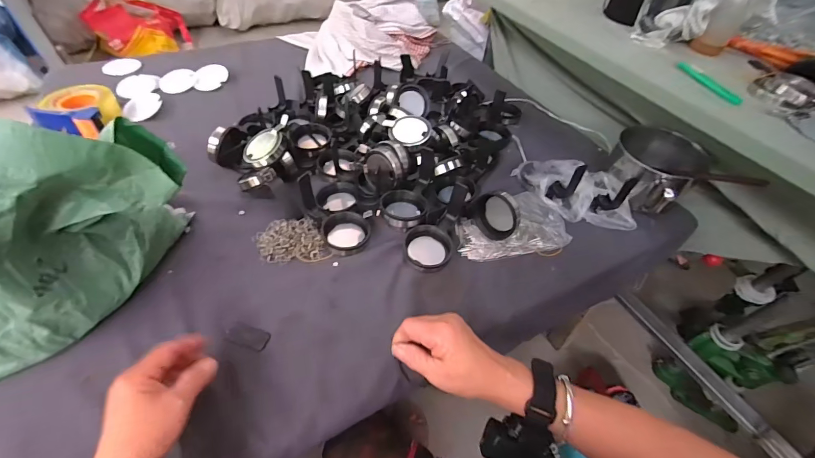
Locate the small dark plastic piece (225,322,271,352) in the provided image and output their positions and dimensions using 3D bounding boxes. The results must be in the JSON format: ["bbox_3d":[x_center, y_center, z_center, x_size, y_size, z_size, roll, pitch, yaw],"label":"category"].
[{"bbox_3d":[-0.197,0.131,0.449,0.054,0.009,0.026,17,50,11],"label":"small dark plastic piece"}]

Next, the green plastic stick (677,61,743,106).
[{"bbox_3d":[0.435,-0.212,0.532,0.011,0.011,0.118,-6,49,-9],"label":"green plastic stick"}]

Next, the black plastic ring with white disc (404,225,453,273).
[{"bbox_3d":[0.030,0.027,0.529,0.071,0.032,0.056,5,49,1],"label":"black plastic ring with white disc"}]

